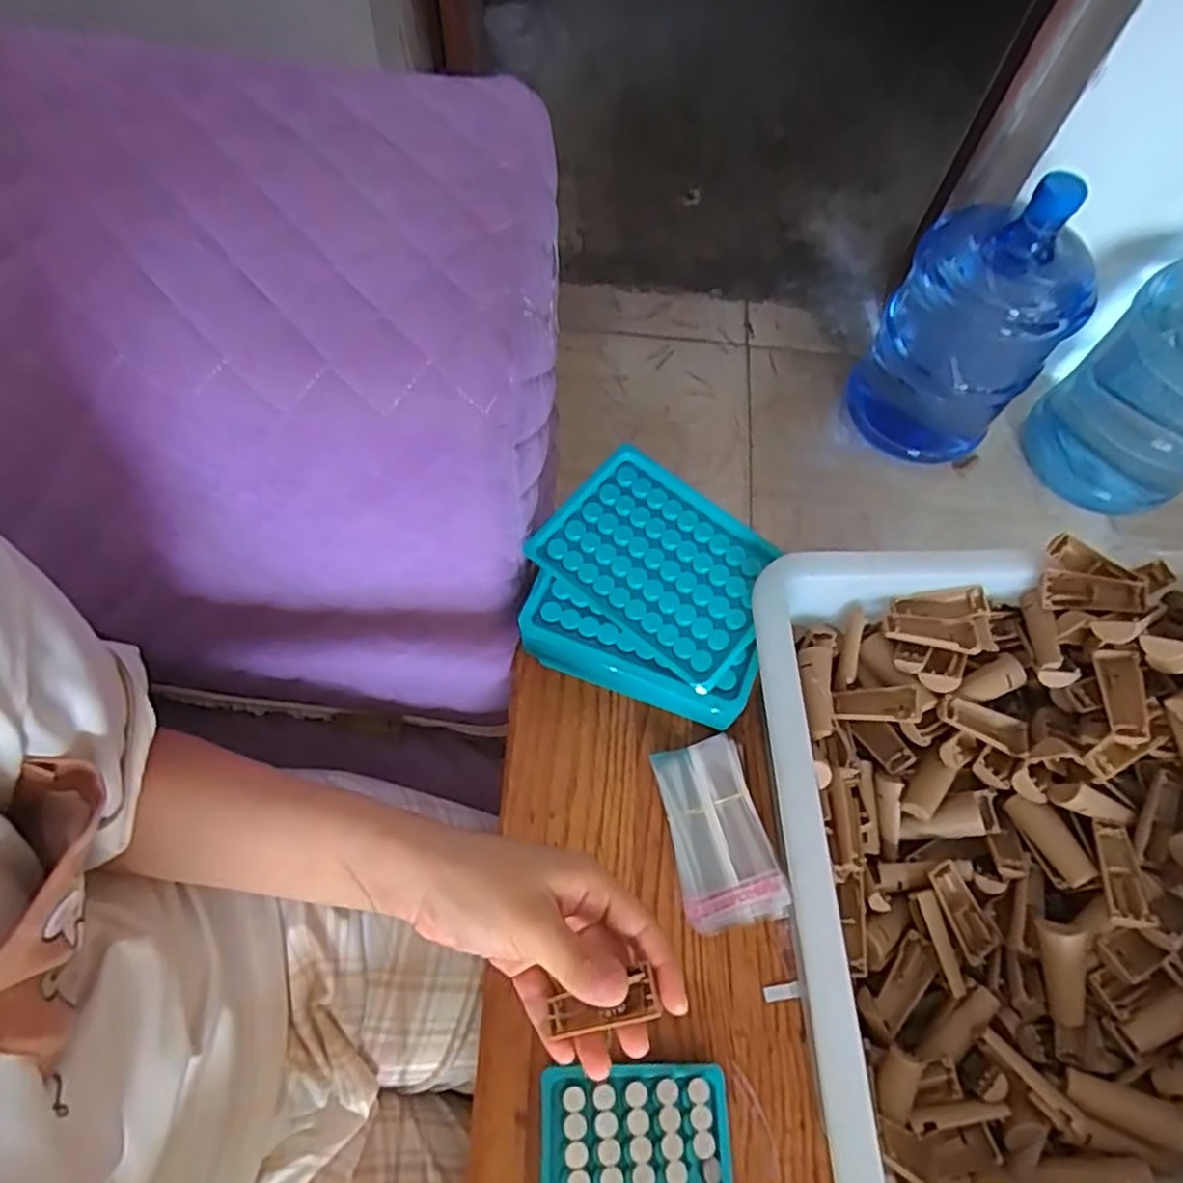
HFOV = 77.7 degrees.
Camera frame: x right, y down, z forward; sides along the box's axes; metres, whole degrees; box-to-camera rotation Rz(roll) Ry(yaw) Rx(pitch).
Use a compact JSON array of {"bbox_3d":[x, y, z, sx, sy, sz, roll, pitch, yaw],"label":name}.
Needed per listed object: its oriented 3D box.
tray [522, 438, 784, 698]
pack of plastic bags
[{"bbox_3d":[0.041,-0.018,0.424,0.130,0.016,0.094,37,69,13],"label":"tray"},{"bbox_3d":[0.075,0.148,0.452,0.059,0.021,0.108,-11,66,-8],"label":"pack of plastic bags"}]

